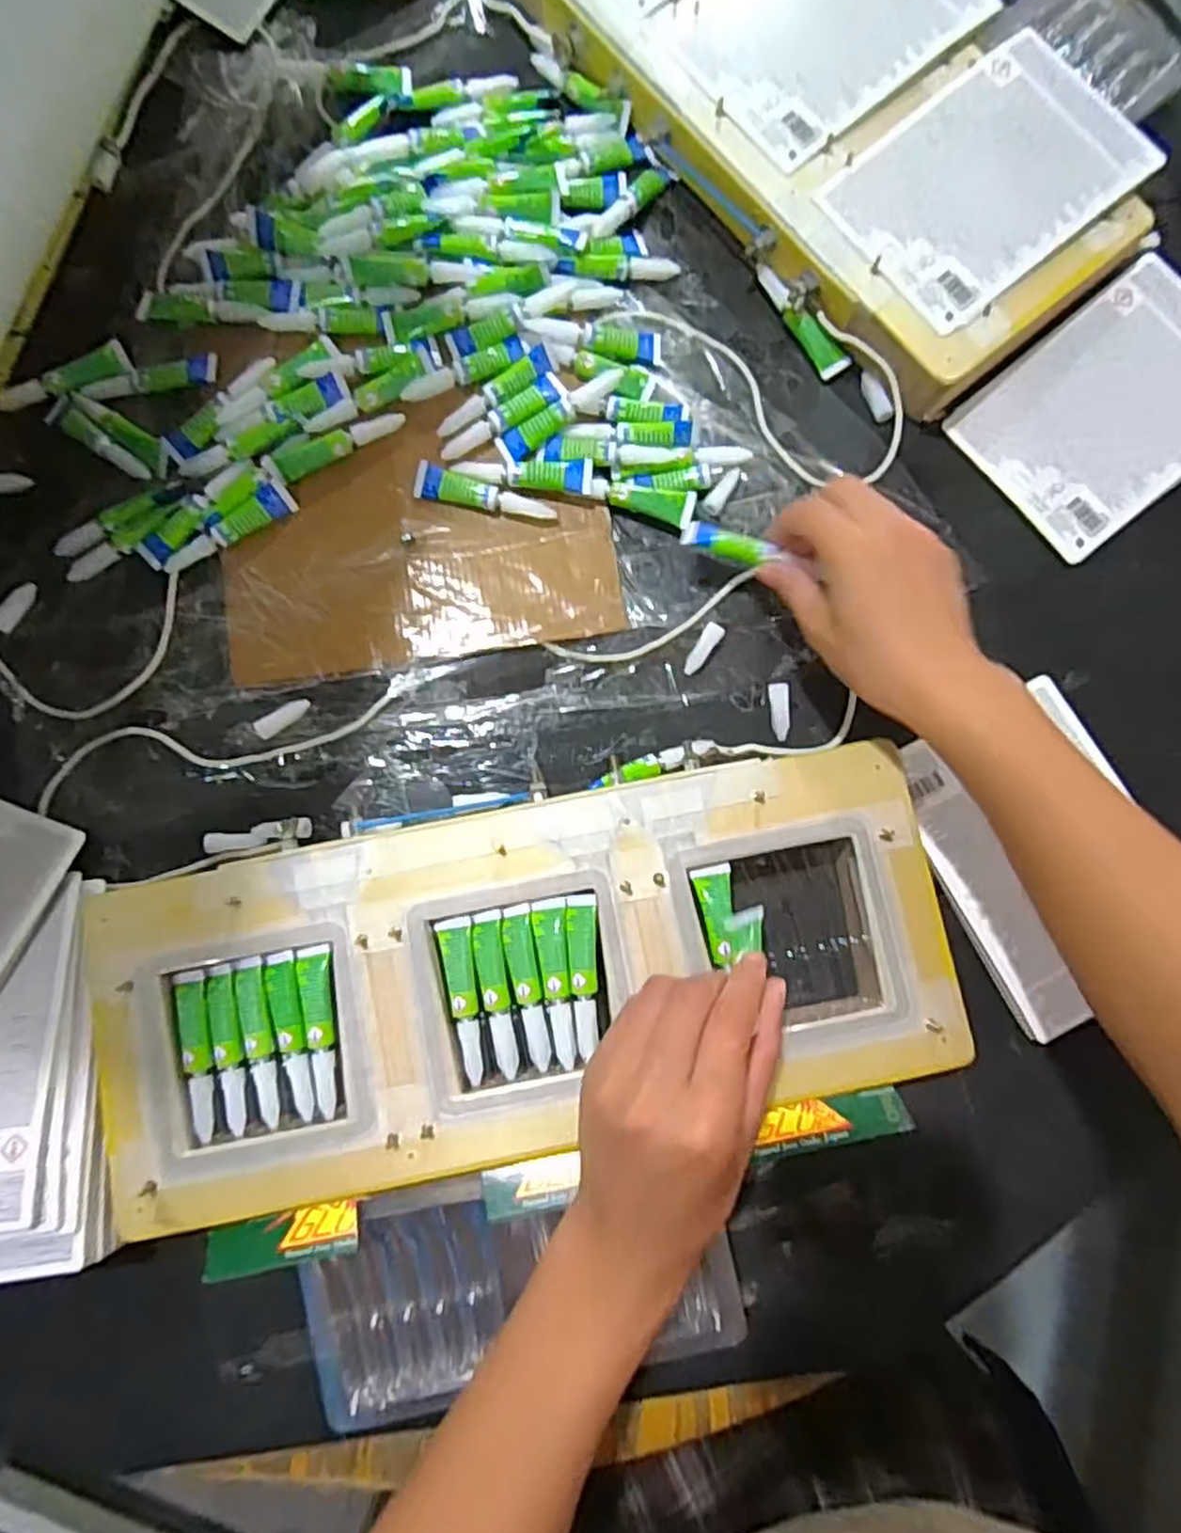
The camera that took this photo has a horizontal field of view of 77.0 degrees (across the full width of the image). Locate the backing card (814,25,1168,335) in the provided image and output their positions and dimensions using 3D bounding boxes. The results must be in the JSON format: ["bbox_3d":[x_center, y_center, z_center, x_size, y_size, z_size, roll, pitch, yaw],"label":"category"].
[{"bbox_3d":[0.233,-0.340,0.429,0.174,0.010,0.115,-39,83,-2],"label":"backing card"}]

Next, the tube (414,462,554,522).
[{"bbox_3d":[-0.061,-0.158,0.432,0.081,0.009,0.019,12,83,1],"label":"tube"}]

